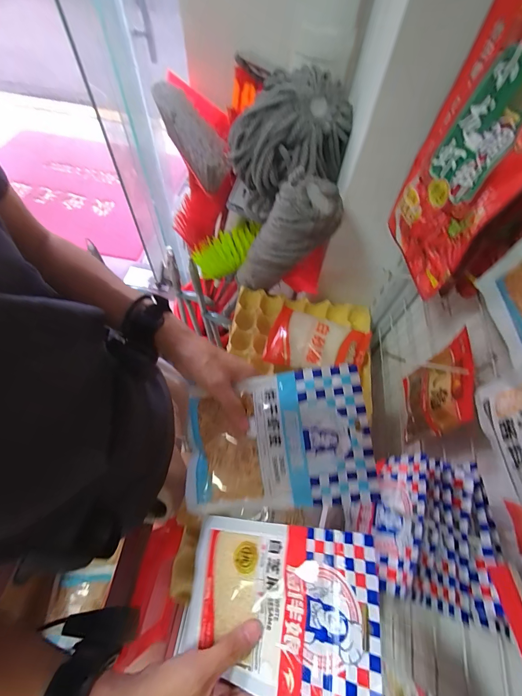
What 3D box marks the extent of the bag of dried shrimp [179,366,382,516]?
[{"bbox_3d":[0.016,0.106,0.354,0.208,0.019,0.150,-5,82,5],"label":"bag of dried shrimp"}]

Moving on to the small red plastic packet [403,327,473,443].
[{"bbox_3d":[0.250,0.066,0.441,0.024,0.159,0.118,12,61,4],"label":"small red plastic packet"}]

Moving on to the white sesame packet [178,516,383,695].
[{"bbox_3d":[0.009,0.237,0.285,0.190,0.012,0.126,-10,57,28],"label":"white sesame packet"}]

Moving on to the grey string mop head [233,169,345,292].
[{"bbox_3d":[0.025,-0.173,0.561,0.094,0.311,0.059,43,65,-6],"label":"grey string mop head"}]

